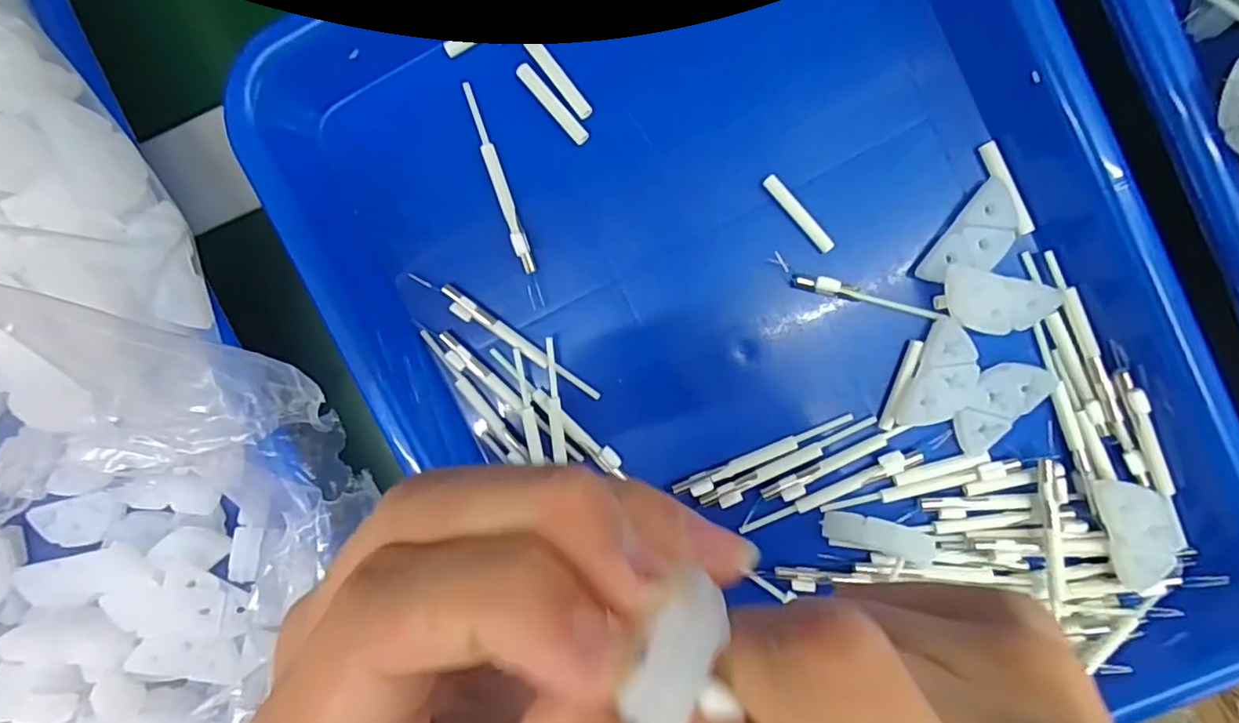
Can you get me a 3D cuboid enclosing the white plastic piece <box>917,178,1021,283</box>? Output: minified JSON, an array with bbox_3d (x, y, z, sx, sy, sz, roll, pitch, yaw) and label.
[{"bbox_3d":[0.122,-0.041,0.210,0.020,0.006,0.040,39,97,0],"label":"white plastic piece"}]

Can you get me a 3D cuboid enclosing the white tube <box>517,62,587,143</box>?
[{"bbox_3d":[-0.024,-0.091,0.217,0.006,0.004,0.034,-41,91,7],"label":"white tube"}]

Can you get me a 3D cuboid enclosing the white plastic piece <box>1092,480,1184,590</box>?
[{"bbox_3d":[0.174,0.057,0.206,0.017,0.010,0.039,-22,93,6],"label":"white plastic piece"}]

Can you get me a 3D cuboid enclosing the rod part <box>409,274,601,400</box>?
[{"bbox_3d":[-0.041,-0.009,0.228,0.078,0.007,0.007,35,97,0],"label":"rod part"}]

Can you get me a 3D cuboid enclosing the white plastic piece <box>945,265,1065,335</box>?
[{"bbox_3d":[0.129,-0.019,0.207,0.039,0.008,0.018,15,96,3],"label":"white plastic piece"}]

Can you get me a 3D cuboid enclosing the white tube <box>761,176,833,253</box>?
[{"bbox_3d":[0.063,-0.052,0.216,0.005,0.004,0.033,-41,91,7],"label":"white tube"}]

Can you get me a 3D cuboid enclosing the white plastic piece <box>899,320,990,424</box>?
[{"bbox_3d":[0.116,0.007,0.214,0.026,0.004,0.038,19,96,2],"label":"white plastic piece"}]

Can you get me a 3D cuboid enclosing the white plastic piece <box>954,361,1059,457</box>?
[{"bbox_3d":[0.133,0.014,0.216,0.039,0.004,0.020,-43,91,7],"label":"white plastic piece"}]

